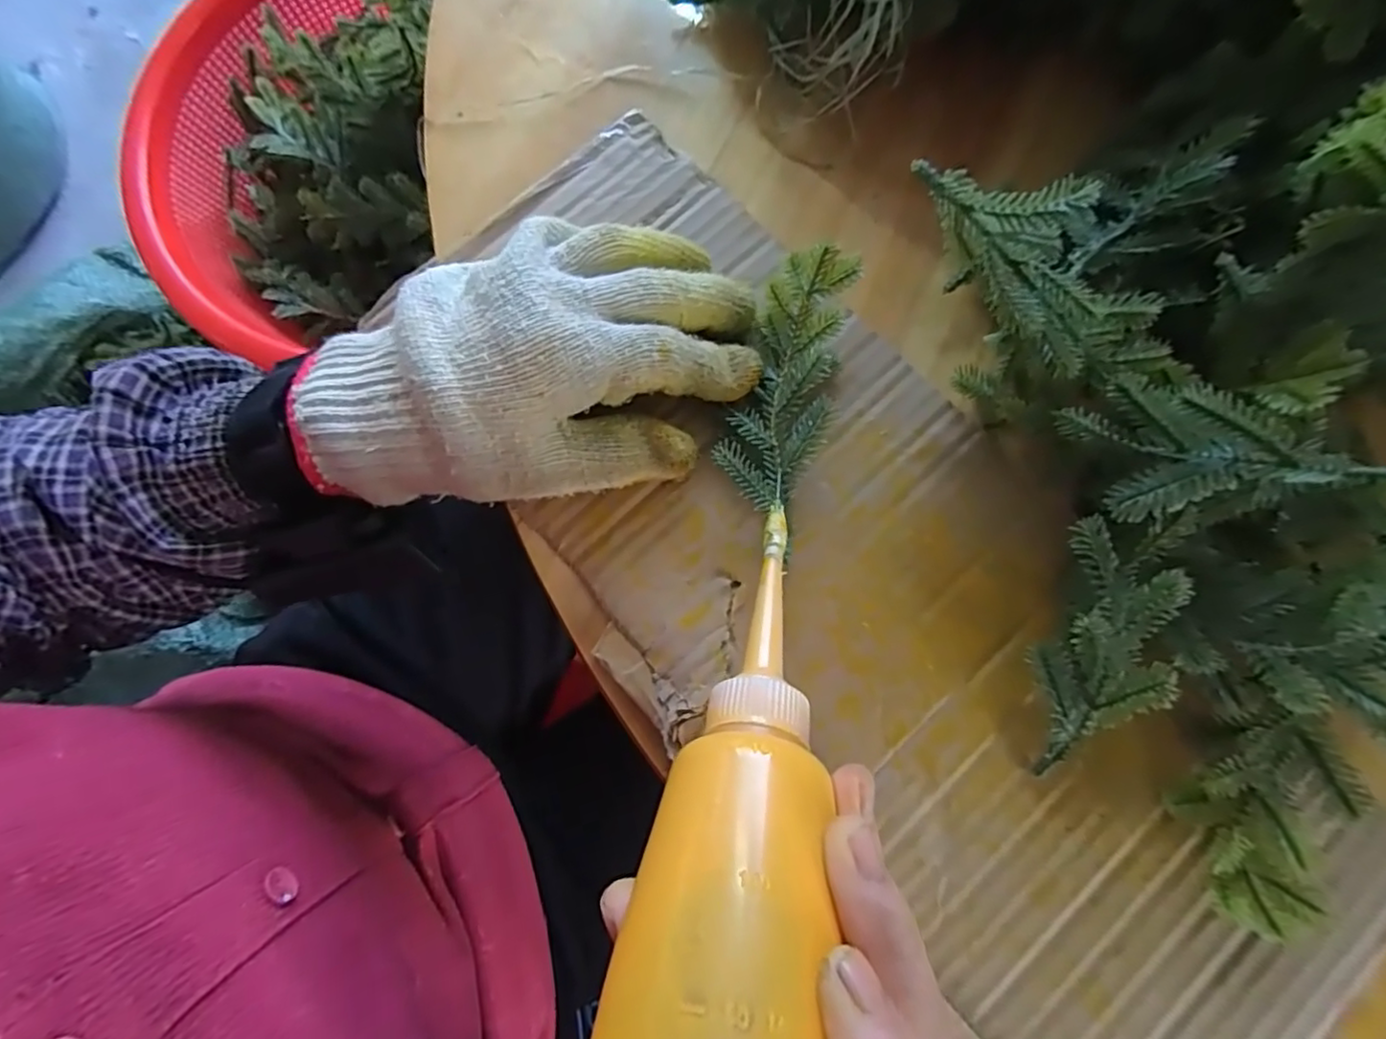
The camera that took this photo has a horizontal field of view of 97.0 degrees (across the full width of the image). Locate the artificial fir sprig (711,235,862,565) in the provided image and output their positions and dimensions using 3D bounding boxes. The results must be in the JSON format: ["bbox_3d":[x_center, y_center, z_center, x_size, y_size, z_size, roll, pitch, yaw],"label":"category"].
[{"bbox_3d":[0.039,-0.058,0.256,0.038,0.025,0.112,14,84,3],"label":"artificial fir sprig"}]

